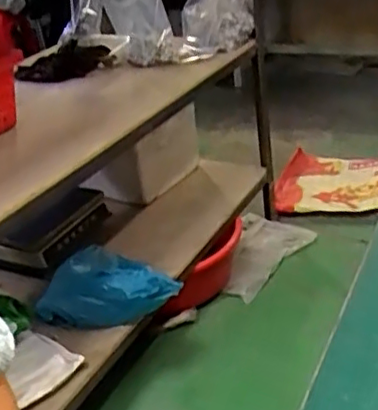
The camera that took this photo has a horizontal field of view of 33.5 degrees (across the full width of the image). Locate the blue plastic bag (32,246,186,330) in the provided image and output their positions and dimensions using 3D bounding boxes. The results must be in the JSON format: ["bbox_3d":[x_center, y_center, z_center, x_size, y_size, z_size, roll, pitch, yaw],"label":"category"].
[{"bbox_3d":[-0.169,0.162,1.297,0.296,0.126,0.138,-3,28,10],"label":"blue plastic bag"}]

